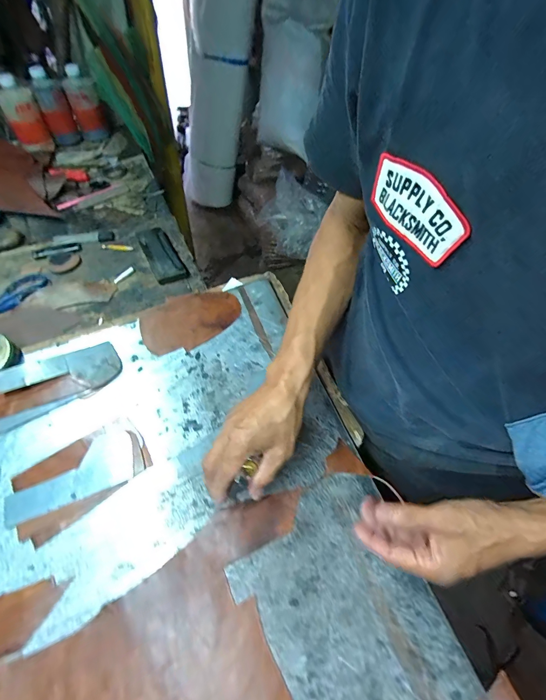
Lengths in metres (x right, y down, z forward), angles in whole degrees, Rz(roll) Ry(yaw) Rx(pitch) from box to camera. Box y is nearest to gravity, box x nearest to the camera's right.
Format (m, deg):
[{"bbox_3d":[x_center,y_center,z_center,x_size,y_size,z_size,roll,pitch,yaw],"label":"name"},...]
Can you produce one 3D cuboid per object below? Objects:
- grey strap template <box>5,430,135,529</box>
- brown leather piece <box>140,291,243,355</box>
[{"bbox_3d":[-0.239,0.148,0.399,0.141,0.005,0.065,-21,59,-15],"label":"grey strap template"},{"bbox_3d":[-0.129,-0.049,0.519,0.148,0.009,0.099,-36,66,-16],"label":"brown leather piece"}]

